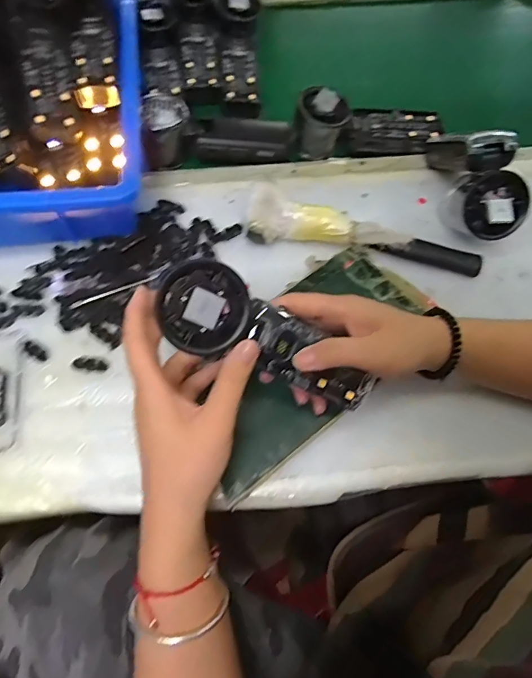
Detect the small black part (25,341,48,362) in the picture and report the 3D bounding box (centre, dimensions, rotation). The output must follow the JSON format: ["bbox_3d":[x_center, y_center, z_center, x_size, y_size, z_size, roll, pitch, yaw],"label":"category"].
[{"bbox_3d":[-0.197,0.010,0.377,0.025,0.004,0.010,31,67,14],"label":"small black part"}]

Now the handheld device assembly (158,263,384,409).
[{"bbox_3d":[0.006,0.003,0.291,0.166,0.026,0.050,30,61,-27],"label":"handheld device assembly"}]

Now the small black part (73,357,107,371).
[{"bbox_3d":[-0.148,0.021,0.370,0.030,0.004,0.010,10,64,4],"label":"small black part"}]

